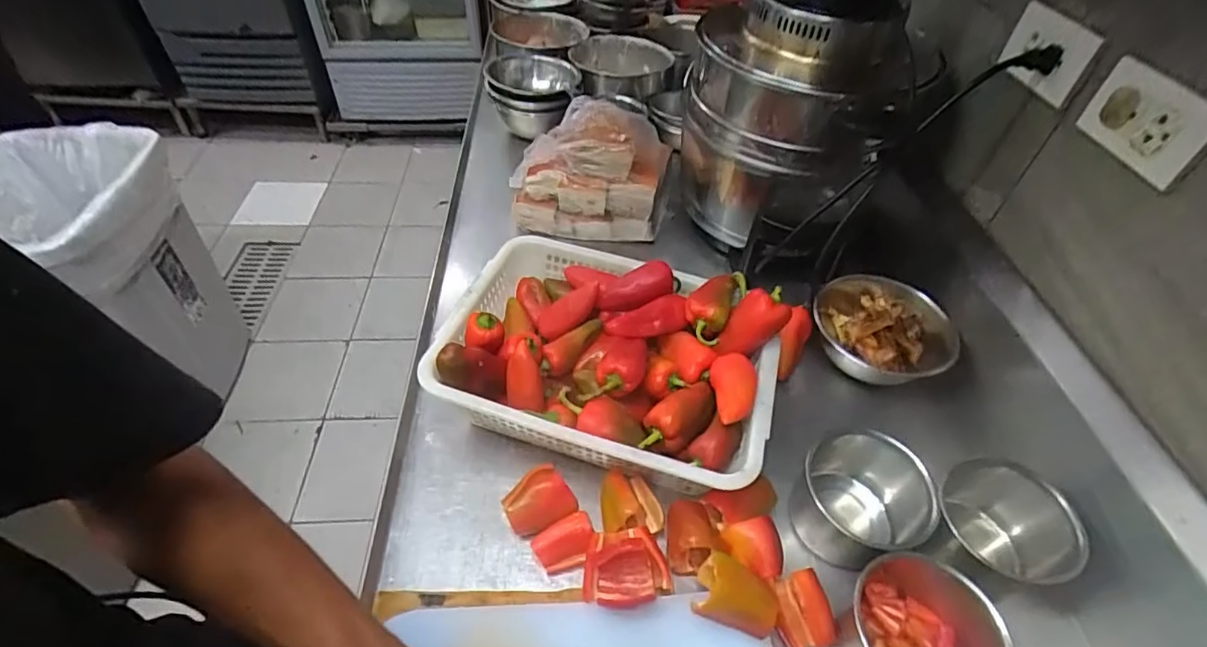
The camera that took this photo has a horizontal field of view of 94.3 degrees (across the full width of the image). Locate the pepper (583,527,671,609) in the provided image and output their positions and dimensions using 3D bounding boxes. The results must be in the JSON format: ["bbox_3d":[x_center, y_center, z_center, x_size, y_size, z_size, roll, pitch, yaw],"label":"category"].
[{"bbox_3d":[0.023,0.218,0.503,0.076,0.036,0.068,5,47,0],"label":"pepper"}]

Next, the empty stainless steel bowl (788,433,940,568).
[{"bbox_3d":[0.252,0.179,0.558,0.092,0.115,0.112,-32,57,-29],"label":"empty stainless steel bowl"}]

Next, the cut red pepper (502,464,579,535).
[{"bbox_3d":[-0.063,0.182,0.559,0.059,0.049,0.056,-33,57,-30],"label":"cut red pepper"}]

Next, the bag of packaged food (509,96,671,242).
[{"bbox_3d":[-0.026,-0.244,0.870,0.221,0.172,0.143,4,47,0],"label":"bag of packaged food"}]

